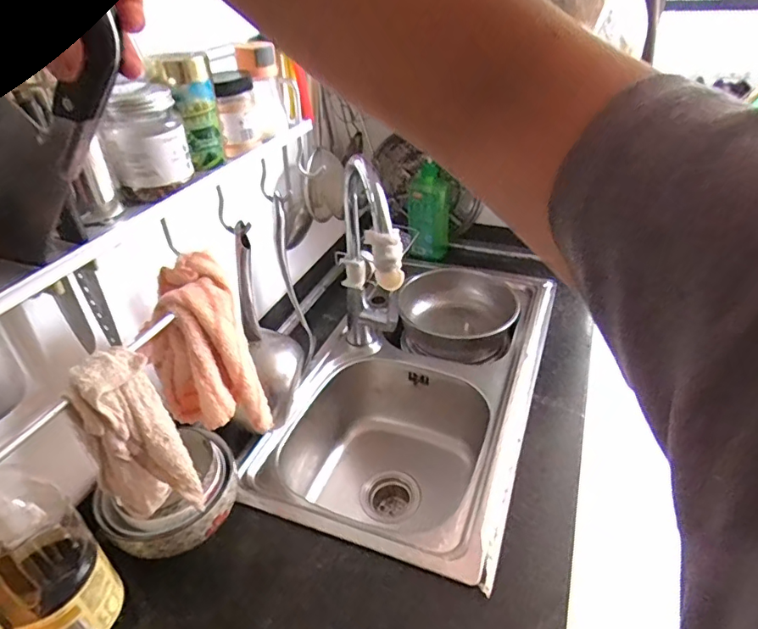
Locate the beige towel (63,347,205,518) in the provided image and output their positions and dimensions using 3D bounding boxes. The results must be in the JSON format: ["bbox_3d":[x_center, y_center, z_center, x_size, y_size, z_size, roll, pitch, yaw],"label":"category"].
[{"bbox_3d":[-0.236,0.129,0.498,0.075,0.211,0.051,-27,42,-30],"label":"beige towel"}]

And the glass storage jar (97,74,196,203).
[{"bbox_3d":[-0.241,-0.179,0.525,0.079,0.098,0.069,-18,39,-20],"label":"glass storage jar"}]

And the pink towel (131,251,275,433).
[{"bbox_3d":[-0.195,0.046,0.580,0.094,0.200,0.104,21,42,29],"label":"pink towel"}]

